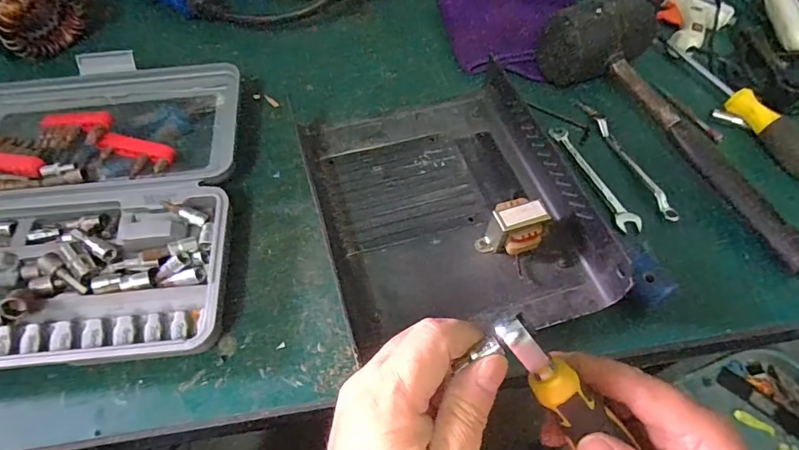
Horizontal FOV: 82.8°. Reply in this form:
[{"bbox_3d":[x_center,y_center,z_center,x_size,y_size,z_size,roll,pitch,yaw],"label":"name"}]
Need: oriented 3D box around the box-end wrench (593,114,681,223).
[{"bbox_3d":[0.205,-0.054,0.398,0.012,0.013,0.122,-13,58,-9],"label":"box-end wrench"}]

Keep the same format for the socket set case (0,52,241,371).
[{"bbox_3d":[-0.250,-0.026,0.349,0.236,0.035,0.272,-5,57,-4],"label":"socket set case"}]

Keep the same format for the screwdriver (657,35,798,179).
[{"bbox_3d":[0.315,-0.111,0.412,0.027,0.029,0.202,-24,61,-15],"label":"screwdriver"}]

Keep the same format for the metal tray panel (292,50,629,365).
[{"bbox_3d":[0.032,-0.021,0.346,0.185,0.055,0.226,-14,58,-10],"label":"metal tray panel"}]

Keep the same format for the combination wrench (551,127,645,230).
[{"bbox_3d":[0.167,-0.042,0.390,0.019,0.010,0.117,-17,59,-12],"label":"combination wrench"}]

